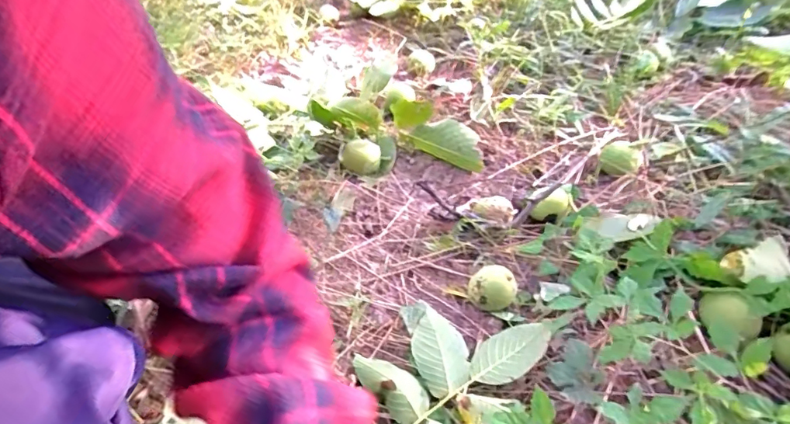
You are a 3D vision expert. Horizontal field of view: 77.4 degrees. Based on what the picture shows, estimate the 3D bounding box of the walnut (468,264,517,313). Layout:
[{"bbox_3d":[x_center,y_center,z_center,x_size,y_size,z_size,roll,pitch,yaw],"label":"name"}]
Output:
[{"bbox_3d":[0.108,0.085,0.546,0.048,0.042,0.044,-1,44,1],"label":"walnut"}]

